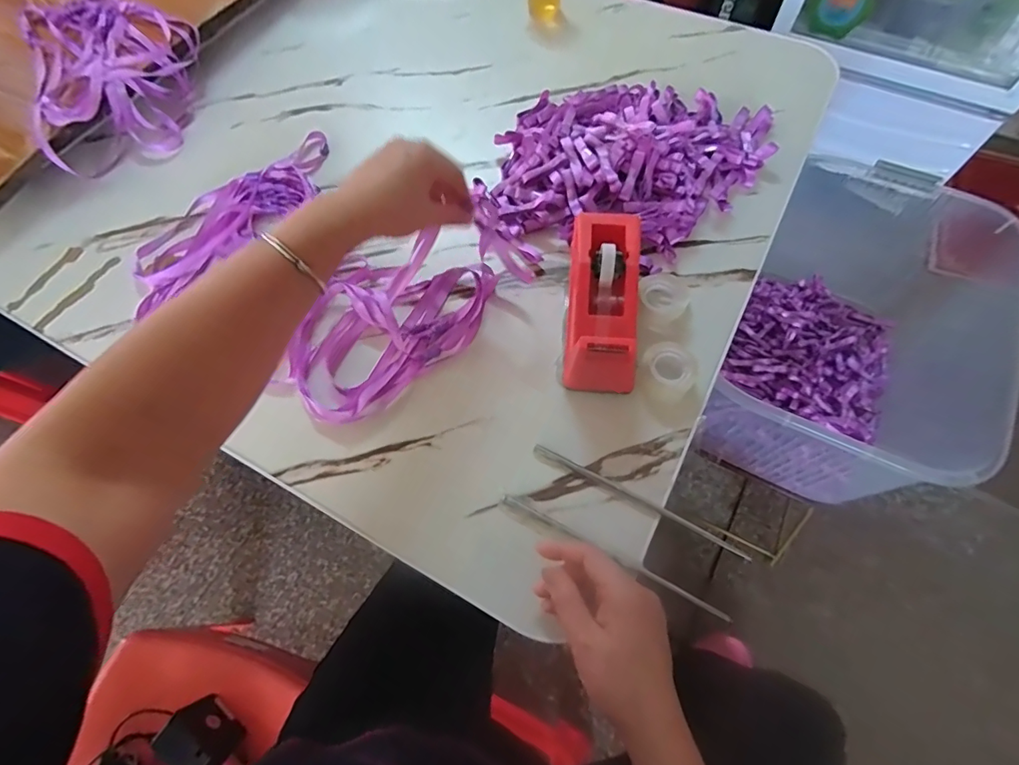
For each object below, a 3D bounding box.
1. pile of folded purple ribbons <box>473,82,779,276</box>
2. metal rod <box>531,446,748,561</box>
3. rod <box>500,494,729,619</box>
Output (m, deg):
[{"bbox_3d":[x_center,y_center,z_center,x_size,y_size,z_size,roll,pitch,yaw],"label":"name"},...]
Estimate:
[{"bbox_3d":[0.128,-0.252,0.517,0.285,0.051,0.297,20,65,11],"label":"pile of folded purple ribbons"},{"bbox_3d":[0.100,0.091,0.376,0.175,0.009,0.007,27,67,13],"label":"metal rod"},{"bbox_3d":[0.076,0.130,0.360,0.181,0.007,0.007,25,66,13],"label":"rod"}]

